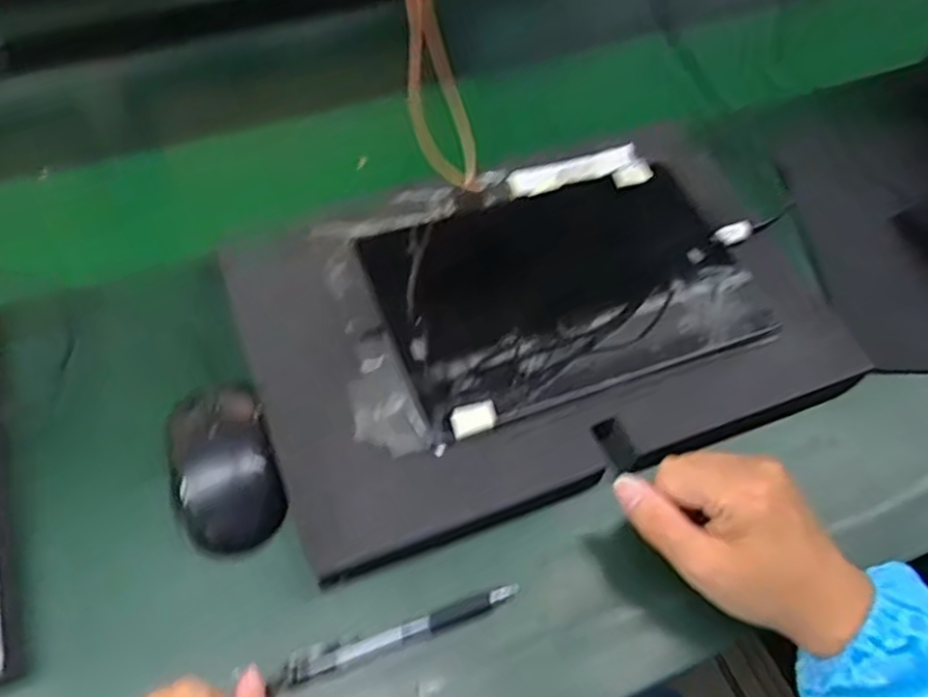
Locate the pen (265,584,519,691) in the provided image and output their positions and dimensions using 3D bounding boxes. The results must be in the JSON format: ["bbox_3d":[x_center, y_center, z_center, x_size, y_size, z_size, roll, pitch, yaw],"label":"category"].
[{"bbox_3d":[-0.037,0.157,0.423,0.139,0.013,0.014,-15,57,-13],"label":"pen"}]

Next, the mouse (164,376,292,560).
[{"bbox_3d":[-0.147,0.068,0.467,0.059,0.034,0.103,-16,57,-14],"label":"mouse"}]

